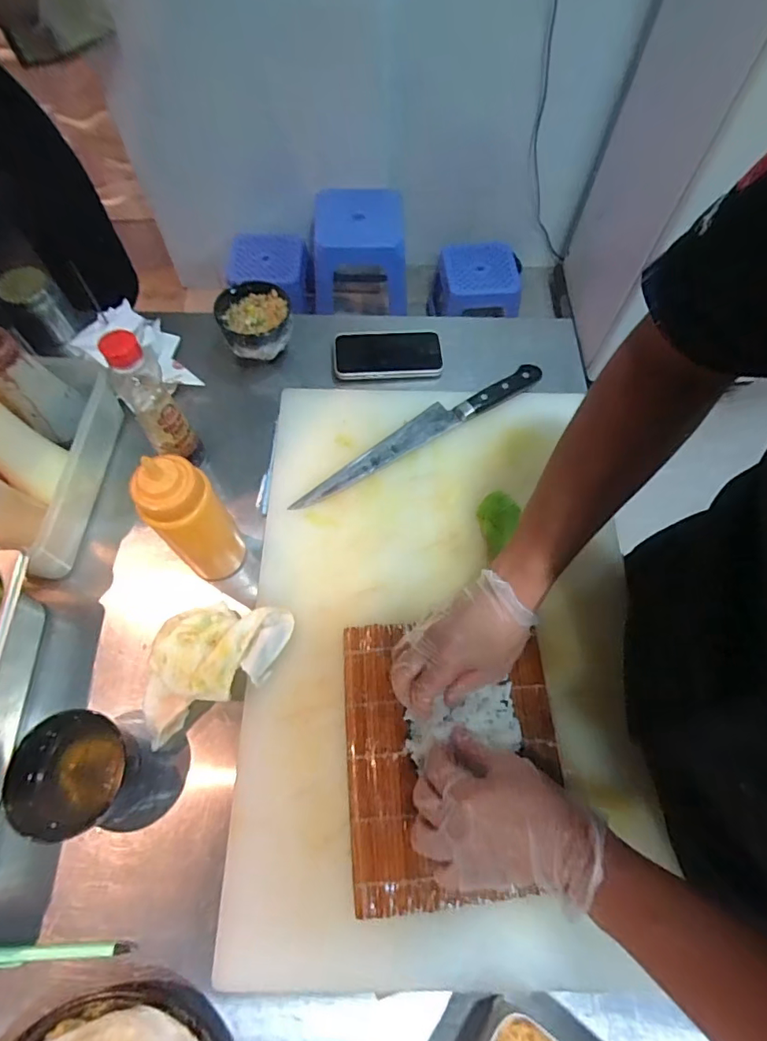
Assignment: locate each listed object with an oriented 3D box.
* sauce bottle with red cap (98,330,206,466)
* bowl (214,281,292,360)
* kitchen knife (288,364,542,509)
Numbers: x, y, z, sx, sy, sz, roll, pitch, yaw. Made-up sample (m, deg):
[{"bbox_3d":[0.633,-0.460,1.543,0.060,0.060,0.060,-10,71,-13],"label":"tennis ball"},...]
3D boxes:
[{"bbox_3d":[-0.247,-0.123,0.545,0.052,0.179,0.047,-33,69,-15],"label":"sauce bottle with red cap"},{"bbox_3d":[-0.172,-0.266,0.682,0.093,0.066,0.098,0,64,-1],"label":"bowl"},{"bbox_3d":[0.044,-0.114,0.616,0.349,0.022,0.043,-30,68,-14],"label":"kitchen knife"}]

